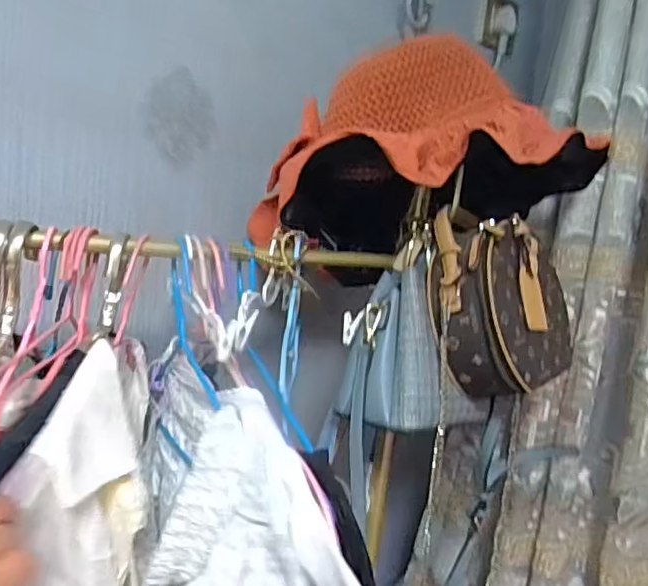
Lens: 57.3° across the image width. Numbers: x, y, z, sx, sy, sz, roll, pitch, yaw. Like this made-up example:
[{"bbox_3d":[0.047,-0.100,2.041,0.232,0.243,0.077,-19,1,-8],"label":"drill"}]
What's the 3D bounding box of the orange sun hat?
[{"bbox_3d":[0.123,-0.151,0.629,0.285,0.211,0.285,11,8,29],"label":"orange sun hat"}]

